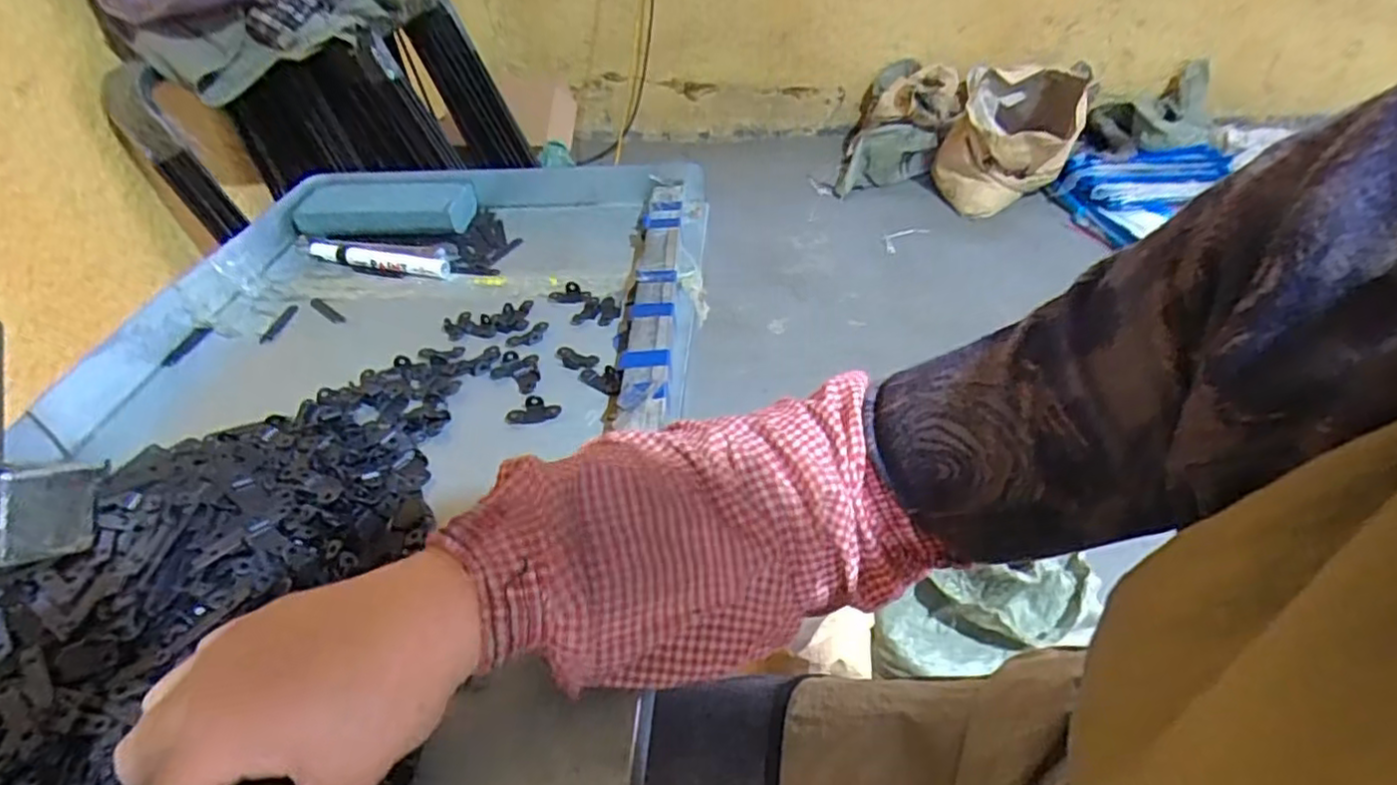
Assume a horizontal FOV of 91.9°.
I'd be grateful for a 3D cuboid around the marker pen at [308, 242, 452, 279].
[{"bbox_3d":[-0.282,-0.120,0.598,0.141,0.014,0.019,12,44,17],"label":"marker pen"}]

